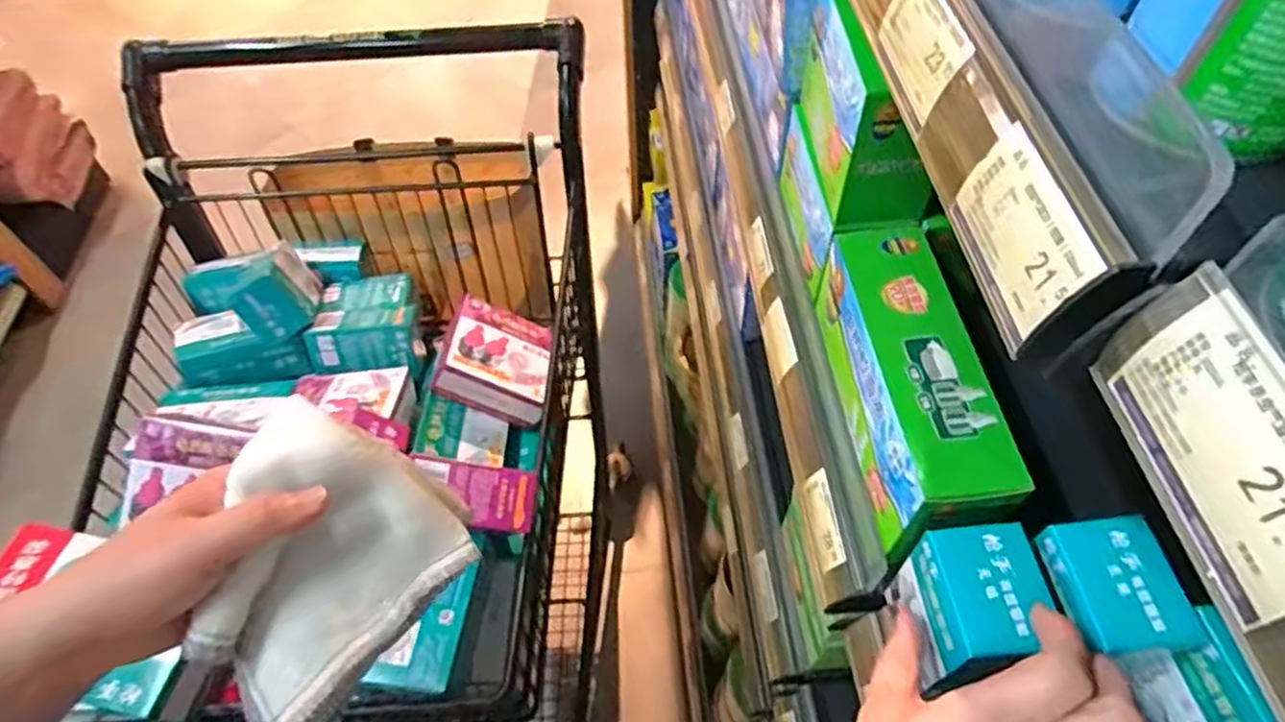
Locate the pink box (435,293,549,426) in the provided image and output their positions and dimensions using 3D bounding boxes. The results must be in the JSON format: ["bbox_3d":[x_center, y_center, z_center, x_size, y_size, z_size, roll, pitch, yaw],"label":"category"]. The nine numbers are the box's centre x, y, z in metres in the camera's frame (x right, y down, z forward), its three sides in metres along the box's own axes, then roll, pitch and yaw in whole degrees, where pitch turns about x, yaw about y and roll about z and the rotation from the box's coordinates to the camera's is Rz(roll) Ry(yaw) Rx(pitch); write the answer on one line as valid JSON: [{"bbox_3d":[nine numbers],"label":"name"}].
[{"bbox_3d":[-0.152,0.001,0.747,0.113,0.055,0.111,25,46,-17],"label":"pink box"}]

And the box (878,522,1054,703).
[{"bbox_3d":[0.164,0.124,0.359,0.052,0.060,0.064,-7,56,-4],"label":"box"}]

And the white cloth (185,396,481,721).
[{"bbox_3d":[-0.159,0.094,0.342,0.115,0.020,0.123,48,68,-10],"label":"white cloth"}]

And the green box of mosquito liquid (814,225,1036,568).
[{"bbox_3d":[0.158,0.014,0.439,0.064,0.073,0.188,-6,55,-3],"label":"green box of mosquito liquid"}]

